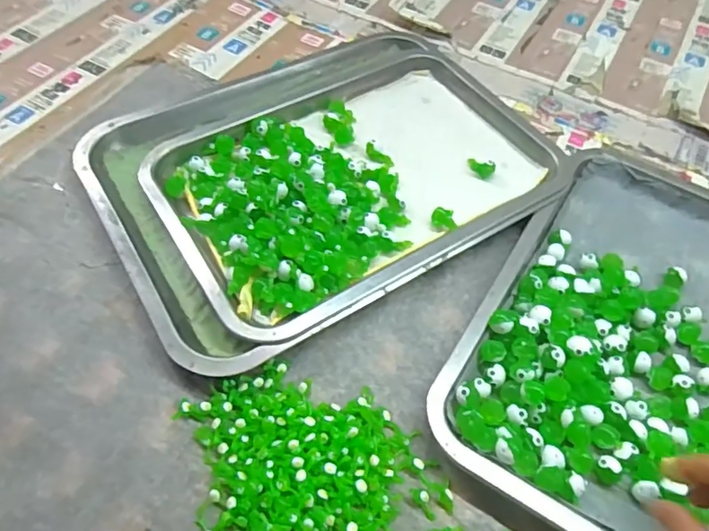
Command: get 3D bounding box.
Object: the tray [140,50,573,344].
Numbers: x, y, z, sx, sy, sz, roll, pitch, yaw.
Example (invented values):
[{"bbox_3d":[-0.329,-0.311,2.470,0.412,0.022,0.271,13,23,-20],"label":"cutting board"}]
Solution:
[{"bbox_3d":[0.000,-0.084,0.450,0.315,0.028,0.231,-28,62,-20],"label":"tray"}]

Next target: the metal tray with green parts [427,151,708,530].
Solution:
[{"bbox_3d":[0.231,0.047,0.372,0.260,0.027,0.331,28,59,16],"label":"metal tray with green parts"}]

